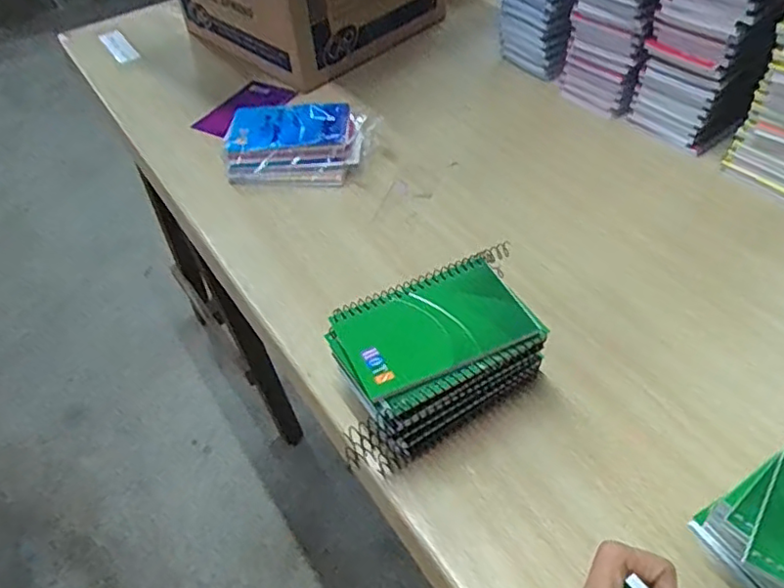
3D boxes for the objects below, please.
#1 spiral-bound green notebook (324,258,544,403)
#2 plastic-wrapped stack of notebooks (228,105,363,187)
[{"bbox_3d":[0.029,0.020,0.448,0.129,0.009,0.086,-20,49,-14],"label":"spiral-bound green notebook"},{"bbox_3d":[-0.107,-0.168,0.699,0.155,0.046,0.101,3,47,8],"label":"plastic-wrapped stack of notebooks"}]

